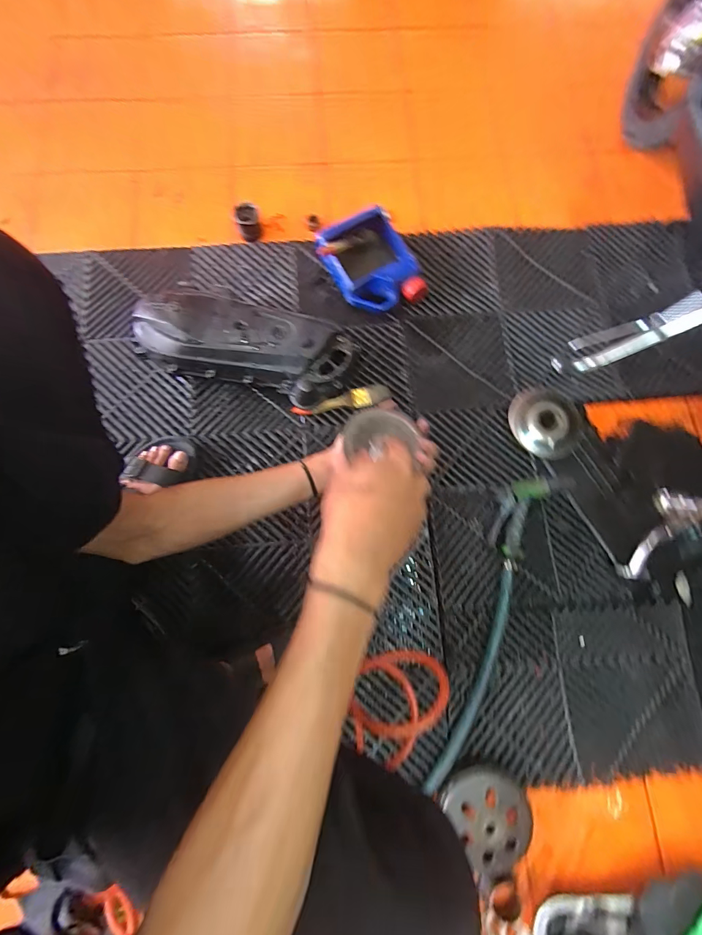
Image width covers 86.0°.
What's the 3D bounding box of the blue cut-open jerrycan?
[{"bbox_3d":[0.033,-0.391,0.731,0.165,0.082,0.184,-19,78,-6],"label":"blue cut-open jerrycan"}]

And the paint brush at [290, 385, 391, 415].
[{"bbox_3d":[-0.015,-0.121,0.699,0.183,0.019,0.034,-16,77,-6],"label":"paint brush"}]

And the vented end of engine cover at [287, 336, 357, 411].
[{"bbox_3d":[-0.042,-0.167,0.683,0.060,0.071,0.156,41,92,9],"label":"vented end of engine cover"}]

